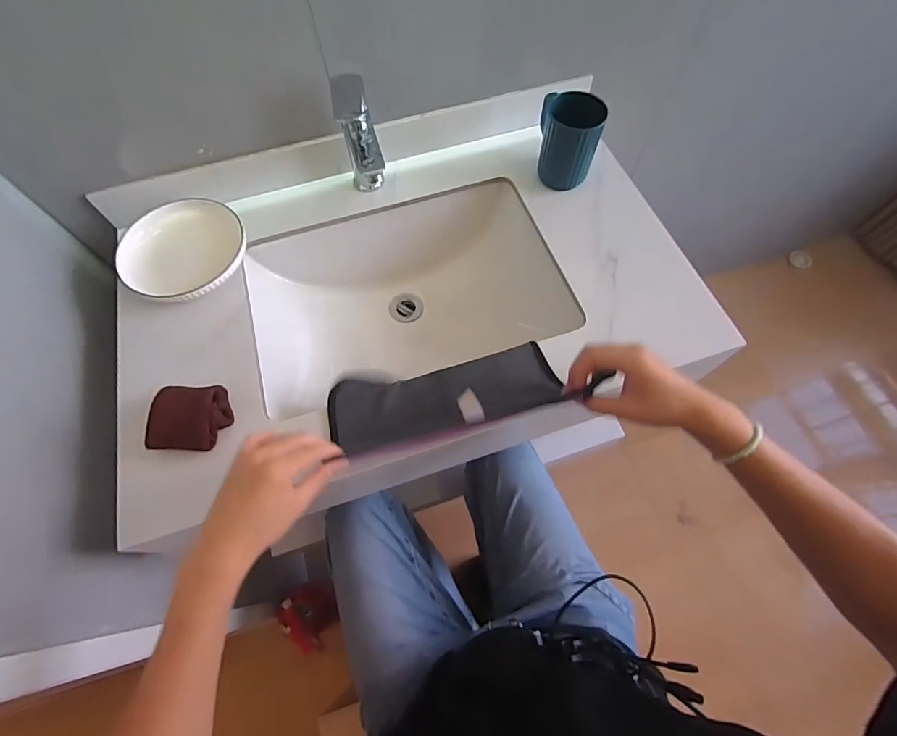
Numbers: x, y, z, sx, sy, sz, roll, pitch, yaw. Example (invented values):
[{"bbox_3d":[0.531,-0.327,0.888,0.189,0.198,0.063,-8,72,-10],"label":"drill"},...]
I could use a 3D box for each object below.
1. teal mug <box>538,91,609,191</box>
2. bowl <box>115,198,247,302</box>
[{"bbox_3d":[0.177,-0.341,0.631,0.089,0.110,0.083,12,66,7],"label":"teal mug"},{"bbox_3d":[-0.385,-0.173,0.623,0.159,0.051,0.159,-1,65,2],"label":"bowl"}]

